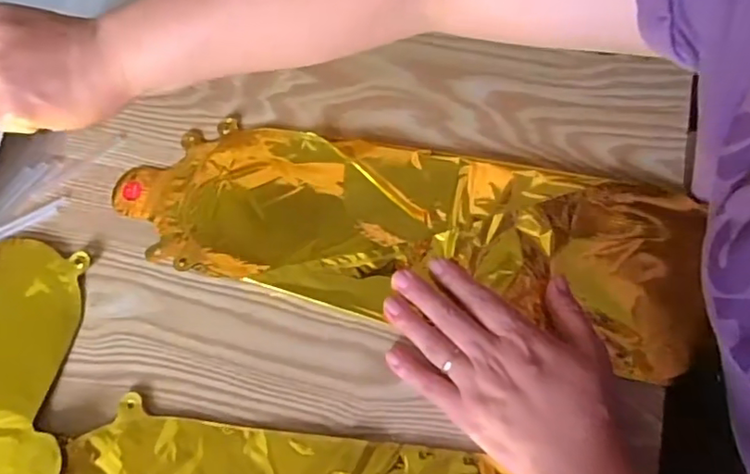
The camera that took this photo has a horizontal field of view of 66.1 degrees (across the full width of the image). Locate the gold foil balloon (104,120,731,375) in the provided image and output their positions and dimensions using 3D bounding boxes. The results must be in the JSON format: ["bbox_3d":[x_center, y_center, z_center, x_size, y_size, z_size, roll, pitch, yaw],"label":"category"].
[{"bbox_3d":[0.019,-0.006,0.407,0.409,0.014,0.128,9,72,6],"label":"gold foil balloon"}]

